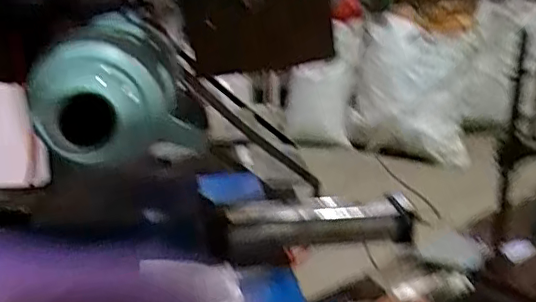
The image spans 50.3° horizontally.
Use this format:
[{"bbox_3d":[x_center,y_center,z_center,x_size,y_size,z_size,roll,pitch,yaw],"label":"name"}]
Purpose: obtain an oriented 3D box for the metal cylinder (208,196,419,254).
[{"bbox_3d":[0.066,0.104,0.779,0.260,0.063,0.068,-5,18,-14],"label":"metal cylinder"}]

